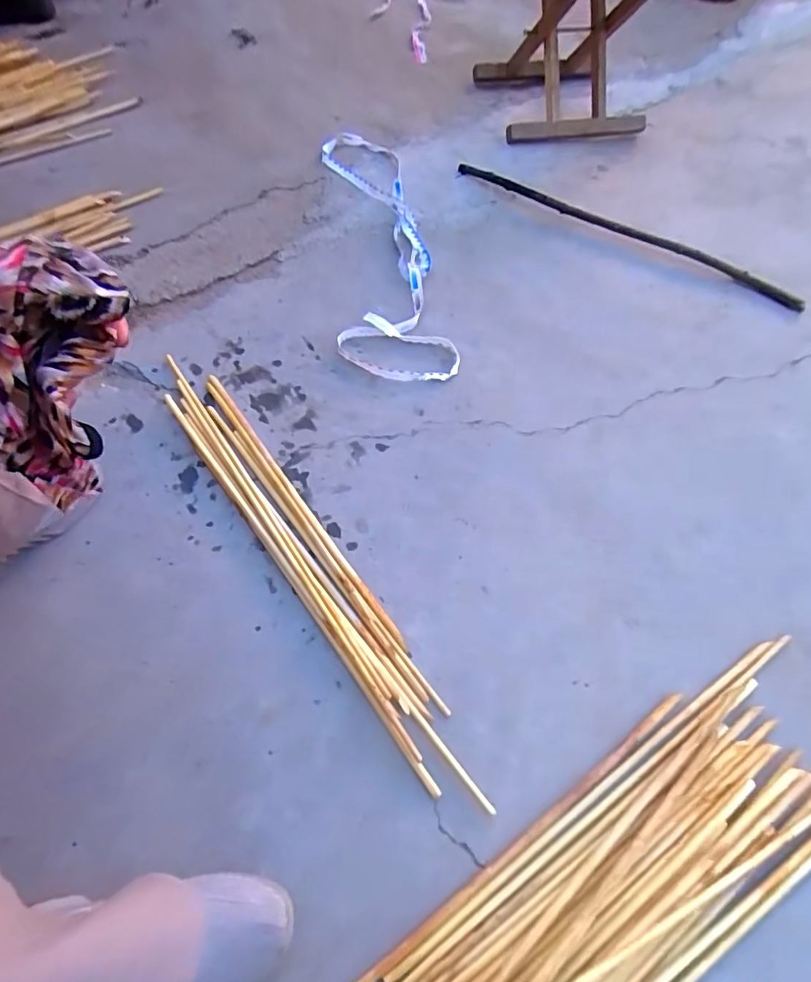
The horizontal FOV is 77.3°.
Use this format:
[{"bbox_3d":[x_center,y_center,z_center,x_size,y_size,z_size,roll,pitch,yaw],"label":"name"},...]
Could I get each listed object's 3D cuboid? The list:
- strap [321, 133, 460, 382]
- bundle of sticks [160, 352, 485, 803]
[{"bbox_3d":[-0.053,-0.473,0.947,0.182,0.023,0.712,-8,63,-4],"label":"strap"},{"bbox_3d":[-0.126,0.073,0.633,0.077,0.026,0.646,-34,68,-16],"label":"bundle of sticks"}]

